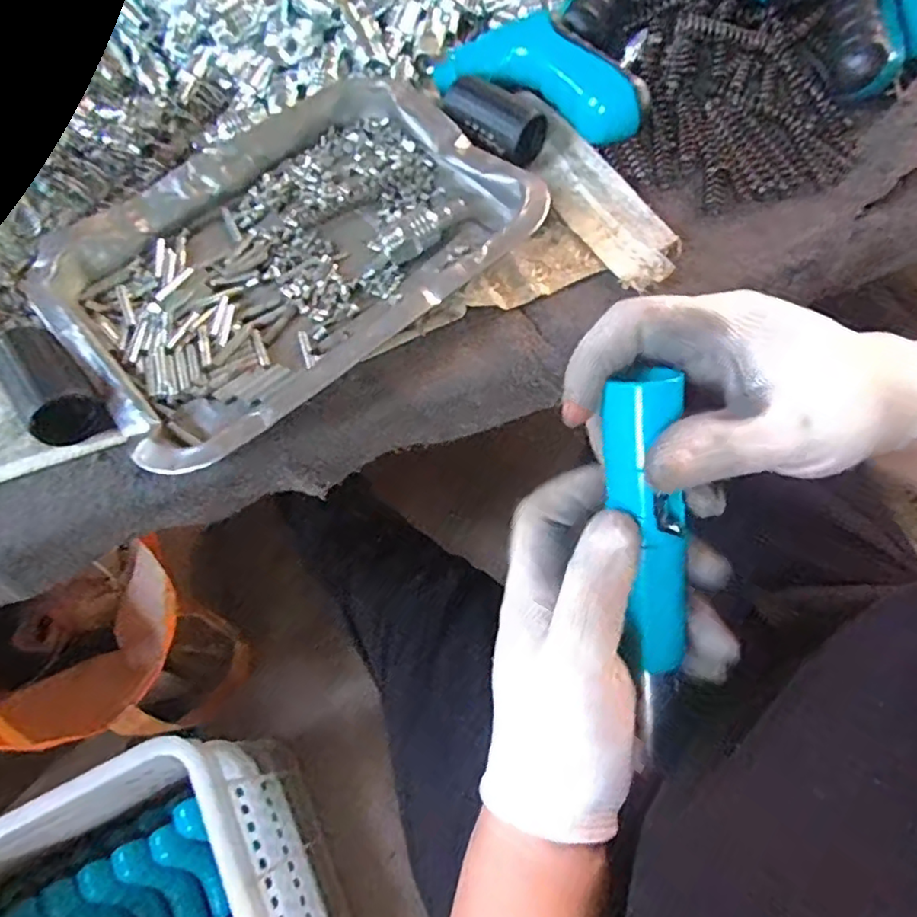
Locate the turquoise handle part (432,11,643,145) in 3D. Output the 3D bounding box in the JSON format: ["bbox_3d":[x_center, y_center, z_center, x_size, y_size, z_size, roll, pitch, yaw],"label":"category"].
[{"bbox_3d":[0.056,-0.245,0.377,0.142,0.039,0.062,30,70,14],"label":"turquoise handle part"}]

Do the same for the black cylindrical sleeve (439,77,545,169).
[{"bbox_3d":[0.020,-0.205,0.367,0.067,0.029,0.029,30,70,14],"label":"black cylindrical sleeve"}]

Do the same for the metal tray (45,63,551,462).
[{"bbox_3d":[-0.099,-0.124,0.338,0.242,0.033,0.200,-37,70,-14],"label":"metal tray"}]

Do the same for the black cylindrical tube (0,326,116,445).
[{"bbox_3d":[-0.208,-0.036,0.307,0.034,0.034,0.066,-42,71,-16],"label":"black cylindrical tube"}]

